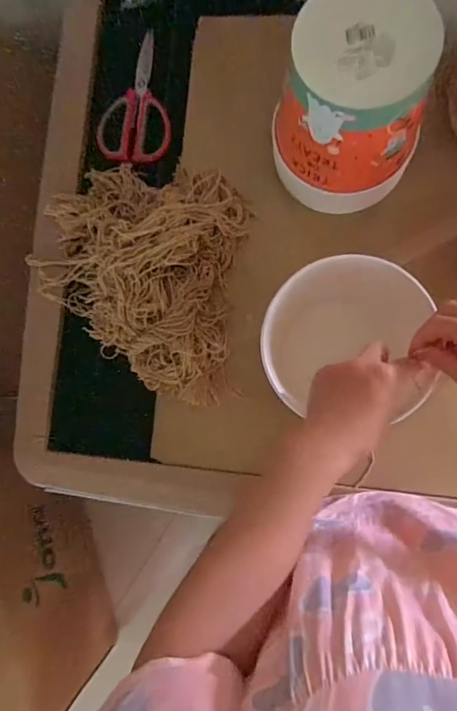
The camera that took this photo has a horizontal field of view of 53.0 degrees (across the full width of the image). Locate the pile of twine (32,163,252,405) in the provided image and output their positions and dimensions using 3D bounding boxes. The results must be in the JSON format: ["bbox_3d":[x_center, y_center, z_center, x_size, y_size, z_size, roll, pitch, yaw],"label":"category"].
[{"bbox_3d":[-0.120,-0.100,0.554,0.261,0.071,0.276,9,85,7],"label":"pile of twine"}]

